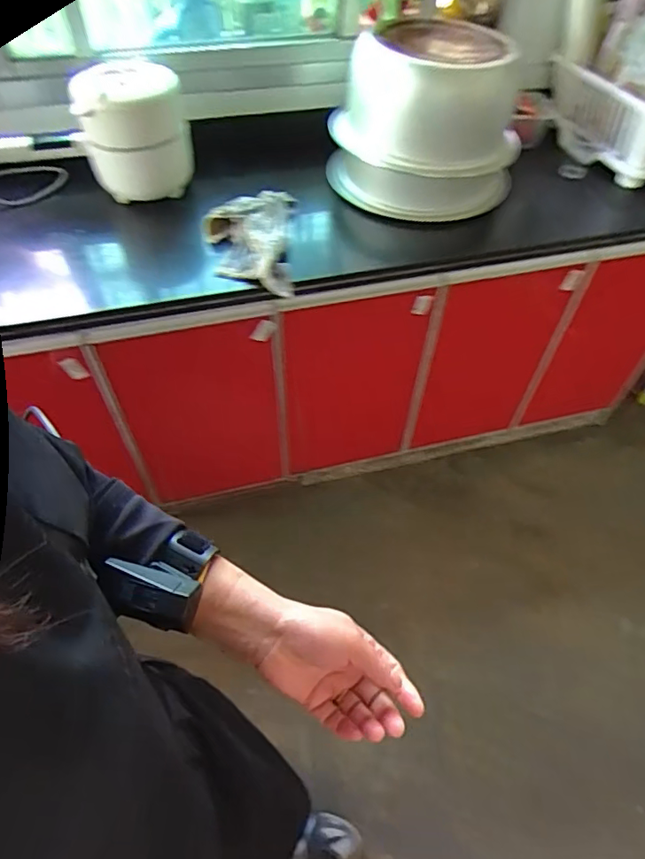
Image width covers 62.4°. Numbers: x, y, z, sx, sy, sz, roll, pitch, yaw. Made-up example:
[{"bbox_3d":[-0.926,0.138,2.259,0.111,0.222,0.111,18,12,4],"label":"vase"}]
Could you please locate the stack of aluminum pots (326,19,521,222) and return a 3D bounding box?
[{"bbox_3d":[0.210,-0.670,1.122,0.358,0.283,0.386,7,53,3],"label":"stack of aluminum pots"}]

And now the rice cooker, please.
[{"bbox_3d":[-0.392,-0.636,1.117,0.213,0.226,0.208,-11,53,-11],"label":"rice cooker"}]

